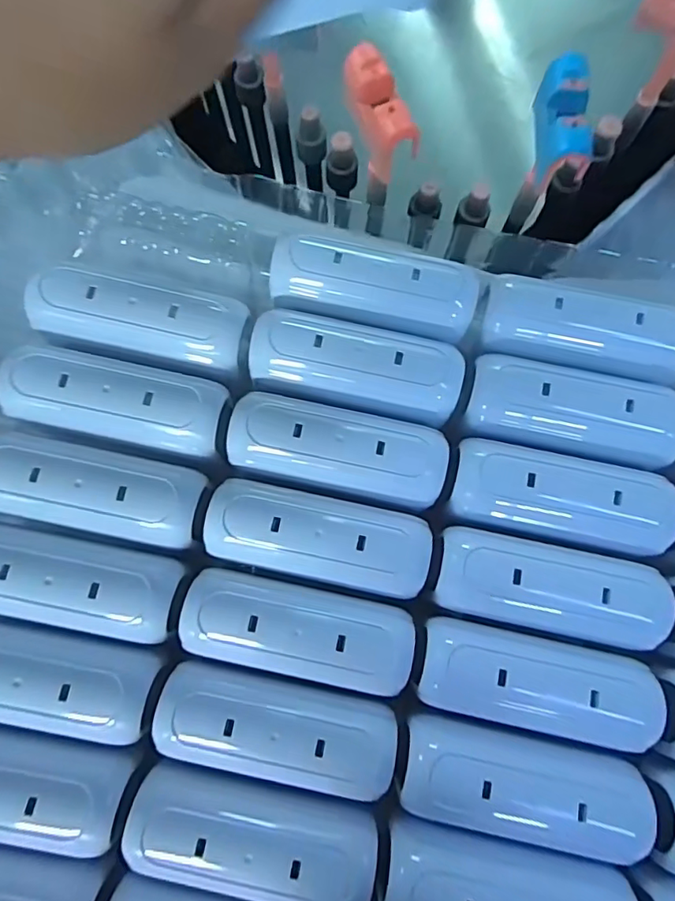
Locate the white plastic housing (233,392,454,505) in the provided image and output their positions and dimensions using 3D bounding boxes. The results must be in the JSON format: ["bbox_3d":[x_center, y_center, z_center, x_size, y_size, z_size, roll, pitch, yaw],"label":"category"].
[{"bbox_3d":[0.001,-0.002,0.186,0.074,0.015,0.029,11,77,4],"label":"white plastic housing"}]

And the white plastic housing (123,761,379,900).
[{"bbox_3d":[-0.026,0.120,0.162,0.074,0.020,0.031,11,77,4],"label":"white plastic housing"}]

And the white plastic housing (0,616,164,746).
[{"bbox_3d":[-0.096,0.070,0.168,0.071,0.013,0.028,10,77,4],"label":"white plastic housing"}]

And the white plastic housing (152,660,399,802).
[{"bbox_3d":[-0.019,0.088,0.169,0.074,0.015,0.028,14,77,5],"label":"white plastic housing"}]

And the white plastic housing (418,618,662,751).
[{"bbox_3d":[0.066,0.077,0.177,0.074,0.011,0.029,12,77,4],"label":"white plastic housing"}]

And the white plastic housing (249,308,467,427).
[{"bbox_3d":[0.007,-0.030,0.192,0.074,0.018,0.027,11,77,4],"label":"white plastic housing"}]

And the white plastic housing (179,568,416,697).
[{"bbox_3d":[-0.012,0.059,0.175,0.074,0.017,0.027,11,77,4],"label":"white plastic housing"}]

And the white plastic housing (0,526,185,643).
[{"bbox_3d":[-0.090,0.042,0.175,0.072,0.015,0.027,11,77,4],"label":"white plastic housing"}]

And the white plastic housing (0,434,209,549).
[{"bbox_3d":[-0.083,0.013,0.179,0.073,0.015,0.026,9,77,4],"label":"white plastic housing"}]

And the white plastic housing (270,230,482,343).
[{"bbox_3d":[0.013,-0.060,0.195,0.074,0.017,0.023,10,77,4],"label":"white plastic housing"}]

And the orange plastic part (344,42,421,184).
[{"bbox_3d":[0.026,-0.215,0.345,0.029,0.031,0.078,-18,76,-3],"label":"orange plastic part"}]

